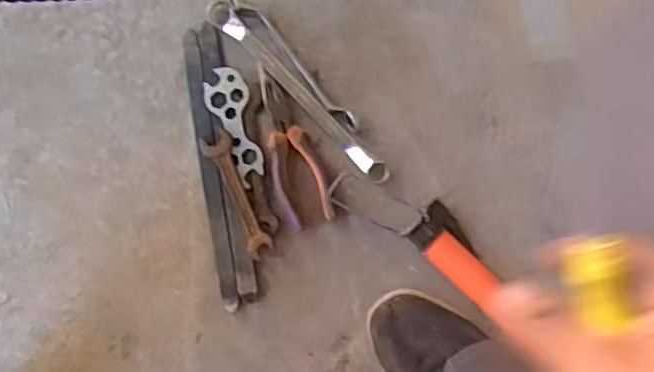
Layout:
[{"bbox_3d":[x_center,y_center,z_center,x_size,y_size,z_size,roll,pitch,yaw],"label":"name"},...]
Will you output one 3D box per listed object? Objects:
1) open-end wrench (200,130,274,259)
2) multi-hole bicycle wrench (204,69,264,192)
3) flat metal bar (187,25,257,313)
[{"bbox_3d":[-0.090,0.008,0.710,0.031,0.006,0.130,-25,89,-4],"label":"open-end wrench"},{"bbox_3d":[-0.091,-0.062,0.711,0.043,0.004,0.120,-20,89,-4],"label":"multi-hole bicycle wrench"},{"bbox_3d":[-0.107,-0.019,0.710,0.037,0.011,0.282,-8,88,-3],"label":"flat metal bar"}]

